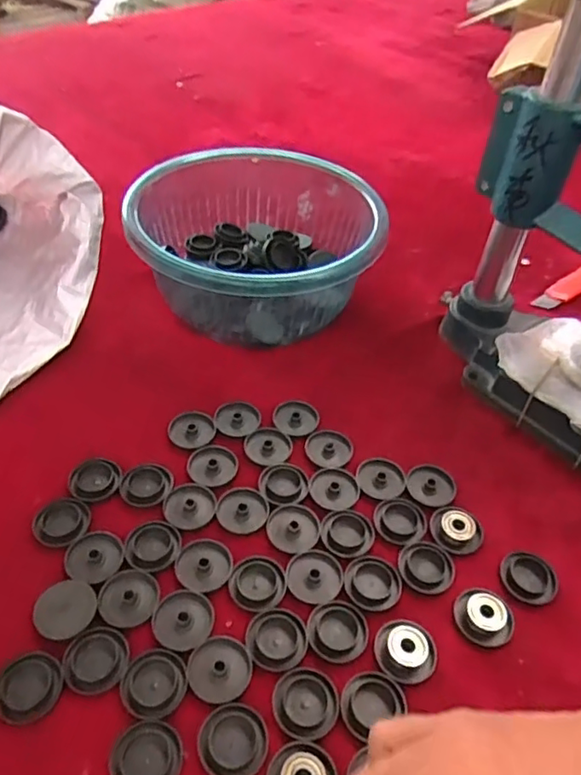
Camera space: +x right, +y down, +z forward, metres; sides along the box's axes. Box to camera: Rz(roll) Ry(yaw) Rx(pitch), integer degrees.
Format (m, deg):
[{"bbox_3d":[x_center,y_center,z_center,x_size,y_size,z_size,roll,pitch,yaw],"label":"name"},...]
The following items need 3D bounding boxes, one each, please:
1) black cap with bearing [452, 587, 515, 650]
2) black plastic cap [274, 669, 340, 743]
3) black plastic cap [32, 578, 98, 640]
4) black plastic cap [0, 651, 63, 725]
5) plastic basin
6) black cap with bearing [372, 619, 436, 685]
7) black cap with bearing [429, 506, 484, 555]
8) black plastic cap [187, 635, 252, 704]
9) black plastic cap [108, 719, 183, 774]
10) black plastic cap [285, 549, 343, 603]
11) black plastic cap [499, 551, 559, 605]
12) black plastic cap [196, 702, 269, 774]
[{"bbox_3d":[0.112,0.130,0.340,0.033,0.010,0.033,3,46,-3],"label":"black cap with bearing"},{"bbox_3d":[0.008,0.161,0.304,0.033,0.004,0.033,3,46,-3],"label":"black plastic cap"},{"bbox_3d":[-0.124,0.121,0.328,0.032,0.004,0.033,3,46,-3],"label":"black plastic cap"},{"bbox_3d":[-0.133,0.152,0.301,0.032,0.006,0.033,3,46,-3],"label":"black plastic cap"},{"bbox_3d":[-0.028,-0.118,0.512,0.199,0.089,0.201,3,46,-3],"label":"plastic basin"},{"bbox_3d":[0.064,0.143,0.324,0.033,0.008,0.033,3,46,-3],"label":"black cap with bearing"},{"bbox_3d":[0.106,0.090,0.378,0.032,0.008,0.031,3,46,-3],"label":"black cap with bearing"},{"bbox_3d":[-0.038,0.149,0.314,0.033,0.005,0.032,3,46,-3],"label":"black plastic cap"},{"bbox_3d":[-0.068,0.177,0.282,0.031,0.009,0.033,3,46,-3],"label":"black plastic cap"},{"bbox_3d":[0.014,0.111,0.352,0.033,0.004,0.032,3,46,-3],"label":"black plastic cap"},{"bbox_3d":[0.144,0.115,0.360,0.031,0.005,0.033,3,46,-3],"label":"black plastic cap"},{"bbox_3d":[-0.028,0.173,0.290,0.033,0.004,0.032,3,46,-3],"label":"black plastic cap"}]

